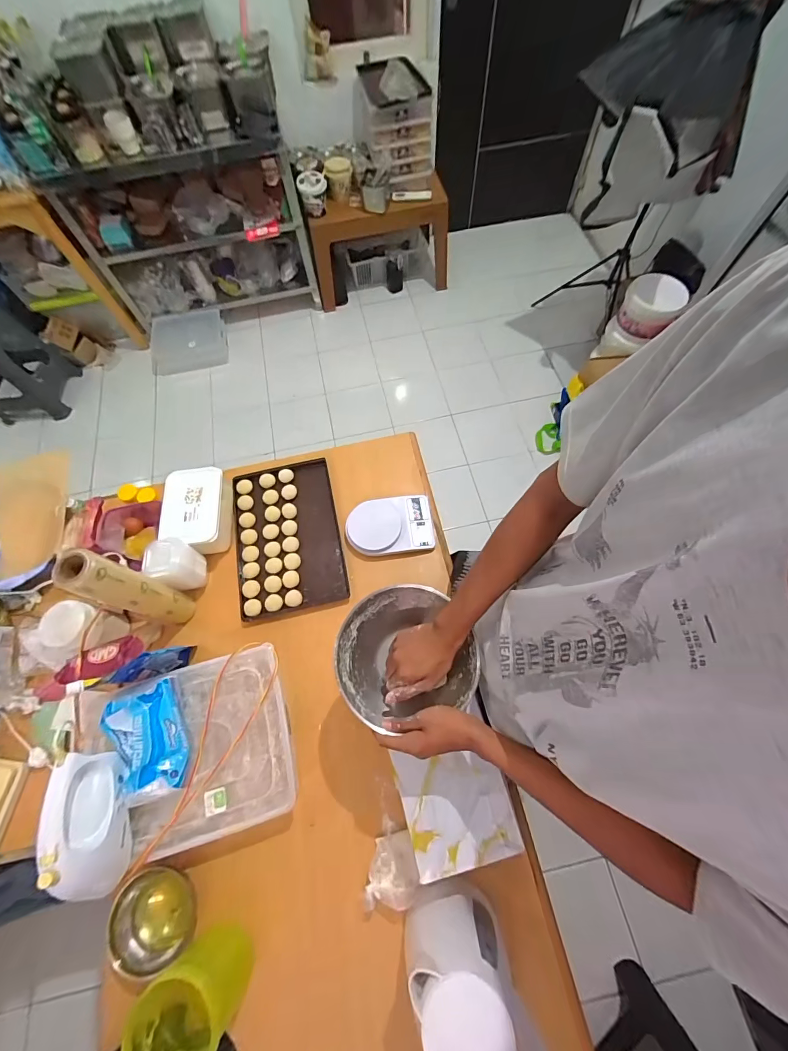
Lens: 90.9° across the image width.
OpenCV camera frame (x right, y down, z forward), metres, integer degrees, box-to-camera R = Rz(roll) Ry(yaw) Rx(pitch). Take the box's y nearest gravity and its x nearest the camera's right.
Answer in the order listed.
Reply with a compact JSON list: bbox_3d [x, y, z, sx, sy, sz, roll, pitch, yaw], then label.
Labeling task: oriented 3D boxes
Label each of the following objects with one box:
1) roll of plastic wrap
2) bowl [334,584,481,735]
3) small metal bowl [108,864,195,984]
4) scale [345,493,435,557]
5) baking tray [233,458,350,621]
[{"bbox_3d":[-0.474,0.124,0.713,0.061,0.292,0.069,17,68,9],"label":"roll of plastic wrap"},{"bbox_3d":[0.016,0.203,0.628,0.212,0.076,0.191,-16,67,-4],"label":"bowl"},{"bbox_3d":[-0.383,0.624,0.618,0.109,0.051,0.126,-36,70,-12],"label":"small metal bowl"},{"bbox_3d":[-0.009,-0.004,0.891,0.193,0.034,0.131,-8,66,-1],"label":"scale"},{"bbox_3d":[-0.252,0.022,0.918,0.237,0.038,0.360,-9,65,-10],"label":"baking tray"}]

